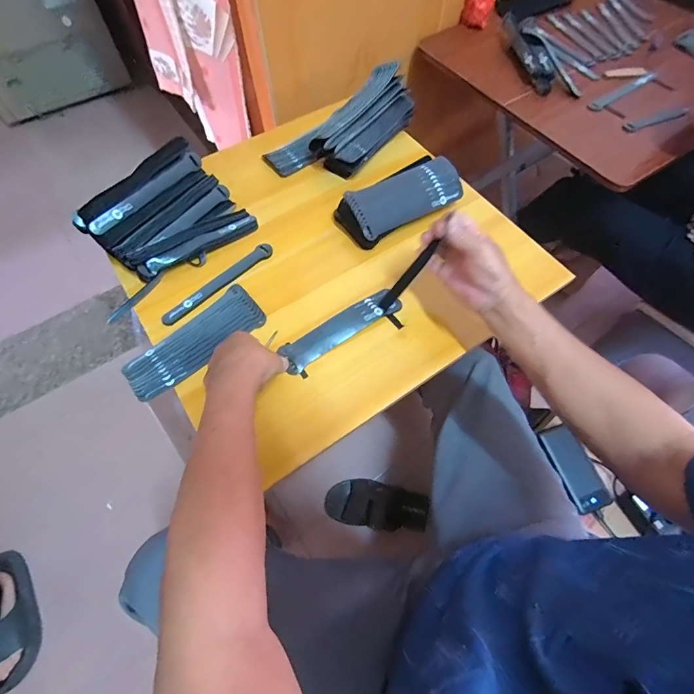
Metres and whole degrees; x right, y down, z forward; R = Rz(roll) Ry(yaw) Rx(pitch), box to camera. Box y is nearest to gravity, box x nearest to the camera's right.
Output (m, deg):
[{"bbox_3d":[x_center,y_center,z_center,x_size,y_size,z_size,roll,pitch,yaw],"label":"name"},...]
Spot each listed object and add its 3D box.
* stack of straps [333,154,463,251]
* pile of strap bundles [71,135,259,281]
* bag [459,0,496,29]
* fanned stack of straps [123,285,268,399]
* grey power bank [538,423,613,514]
[{"bbox_3d":[0.089,-0.245,0.615,0.202,0.051,0.092,-29,67,-13],"label":"stack of straps"},{"bbox_3d":[-0.278,-0.205,0.578,0.156,0.080,0.204,38,70,17],"label":"pile of strap bundles"},{"bbox_3d":[0.298,-0.780,0.827,0.066,0.093,0.041,17,66,9],"label":"bag"},{"bbox_3d":[-0.216,-0.010,0.528,0.199,0.014,0.077,-39,70,-16],"label":"fanned stack of straps"},{"bbox_3d":[0.425,0.223,0.689,0.064,0.014,0.150,-16,65,-7],"label":"grey power bank"}]

